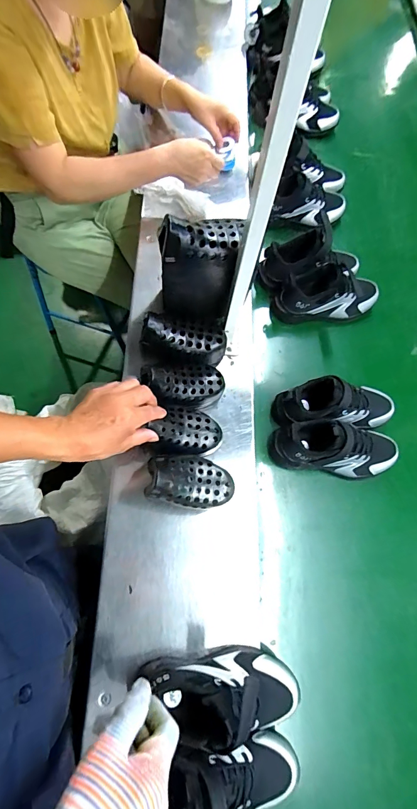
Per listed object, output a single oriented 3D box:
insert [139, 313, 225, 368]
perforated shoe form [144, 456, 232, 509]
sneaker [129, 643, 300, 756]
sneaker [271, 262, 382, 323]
[{"bbox_3d":[-0.037,-0.112,0.638,0.156,0.052,0.074,12,68,-21],"label":"insert"},{"bbox_3d":[-0.025,0.107,0.518,0.123,0.049,0.073,11,69,2],"label":"perforated shoe form"},{"bbox_3d":[0.023,0.364,0.451,0.184,0.104,0.080,-5,70,-4],"label":"sneaker"},{"bbox_3d":[0.239,-0.220,0.731,0.209,0.109,0.077,-4,70,-3],"label":"sneaker"}]

